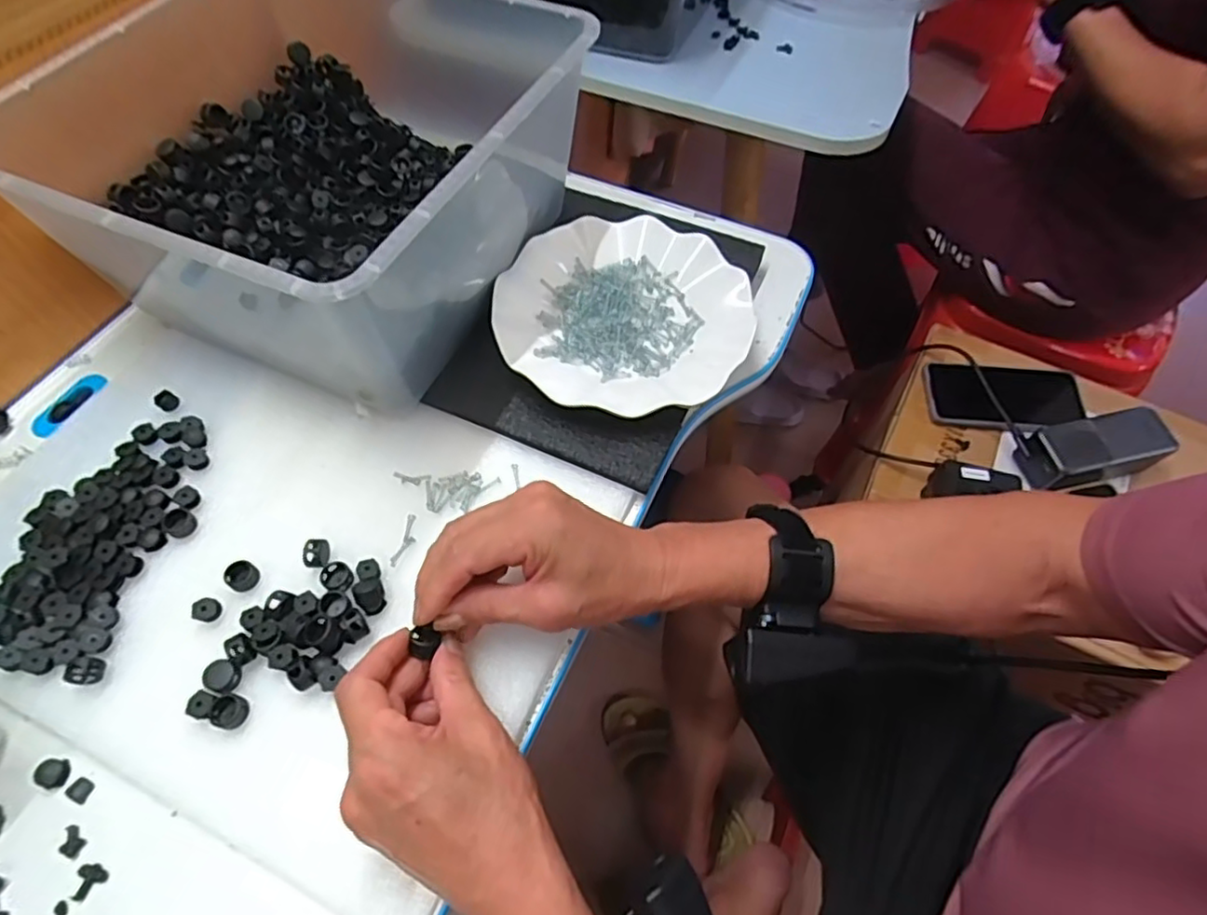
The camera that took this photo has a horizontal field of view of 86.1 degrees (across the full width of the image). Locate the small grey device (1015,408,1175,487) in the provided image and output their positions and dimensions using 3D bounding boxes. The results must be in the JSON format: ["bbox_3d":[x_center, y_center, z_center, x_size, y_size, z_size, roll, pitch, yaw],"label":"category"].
[{"bbox_3d":[0.487,-0.008,0.641,0.133,0.046,0.055,-11,60,-8],"label":"small grey device"}]

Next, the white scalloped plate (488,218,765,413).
[{"bbox_3d":[0.015,-0.103,0.471,0.178,0.028,0.169,1,59,-1],"label":"white scalloped plate"}]

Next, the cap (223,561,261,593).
[{"bbox_3d":[-0.212,0.069,0.379,0.017,0.007,0.016,1,59,-1],"label":"cap"}]

